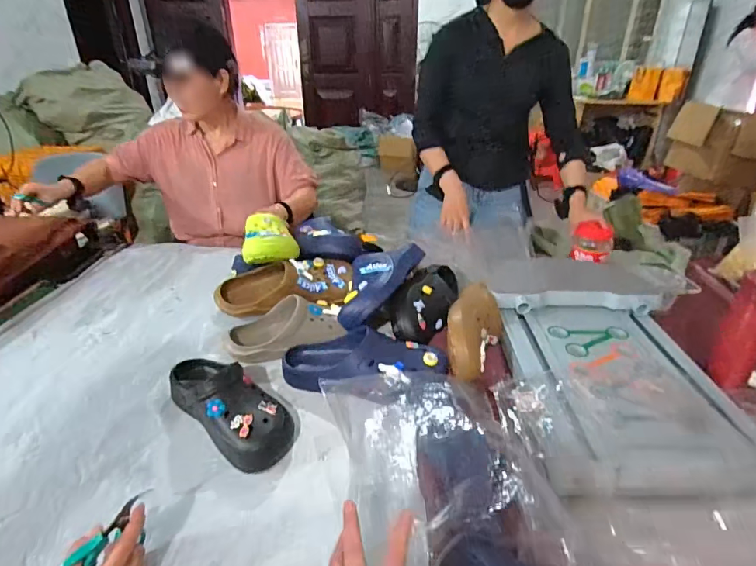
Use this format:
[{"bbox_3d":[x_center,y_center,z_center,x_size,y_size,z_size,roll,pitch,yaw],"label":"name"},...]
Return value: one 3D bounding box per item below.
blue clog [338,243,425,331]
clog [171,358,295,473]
[{"bbox_3d":[0.003,-0.009,0.881,0.119,0.082,0.261,10,31,18],"label":"blue clog"},{"bbox_3d":[-0.241,0.181,0.678,0.257,0.083,0.102,22,36,34],"label":"clog"}]

